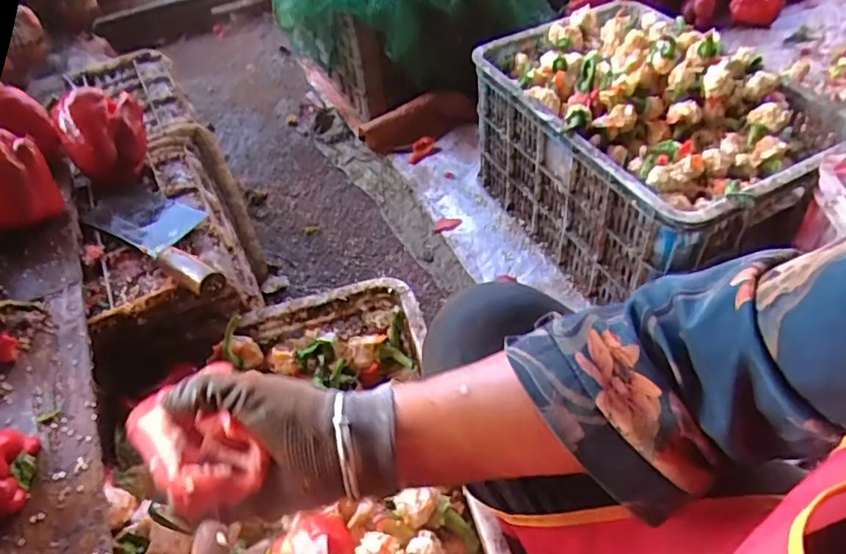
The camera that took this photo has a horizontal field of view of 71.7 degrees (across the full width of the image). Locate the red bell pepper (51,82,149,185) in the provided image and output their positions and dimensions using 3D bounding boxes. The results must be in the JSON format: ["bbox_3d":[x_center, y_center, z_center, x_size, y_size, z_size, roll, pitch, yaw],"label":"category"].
[{"bbox_3d":[-0.383,-0.170,0.715,0.096,0.090,0.080,-33,53,-21],"label":"red bell pepper"}]

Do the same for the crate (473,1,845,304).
[{"bbox_3d":[0.357,-0.215,0.970,0.346,0.308,0.506,-23,50,-14],"label":"crate"}]

